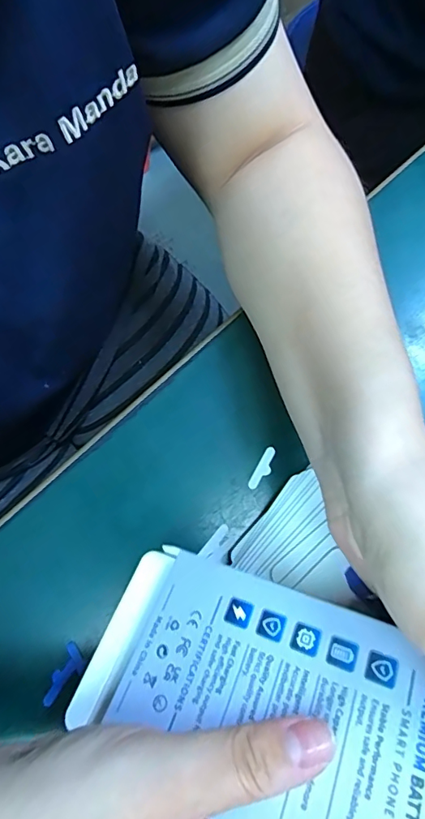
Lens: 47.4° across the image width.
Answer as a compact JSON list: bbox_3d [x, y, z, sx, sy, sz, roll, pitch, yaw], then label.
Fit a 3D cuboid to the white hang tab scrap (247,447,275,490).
[{"bbox_3d":[0.029,0.034,0.278,0.008,0.004,0.026,28,77,11],"label":"white hang tab scrap"}]

